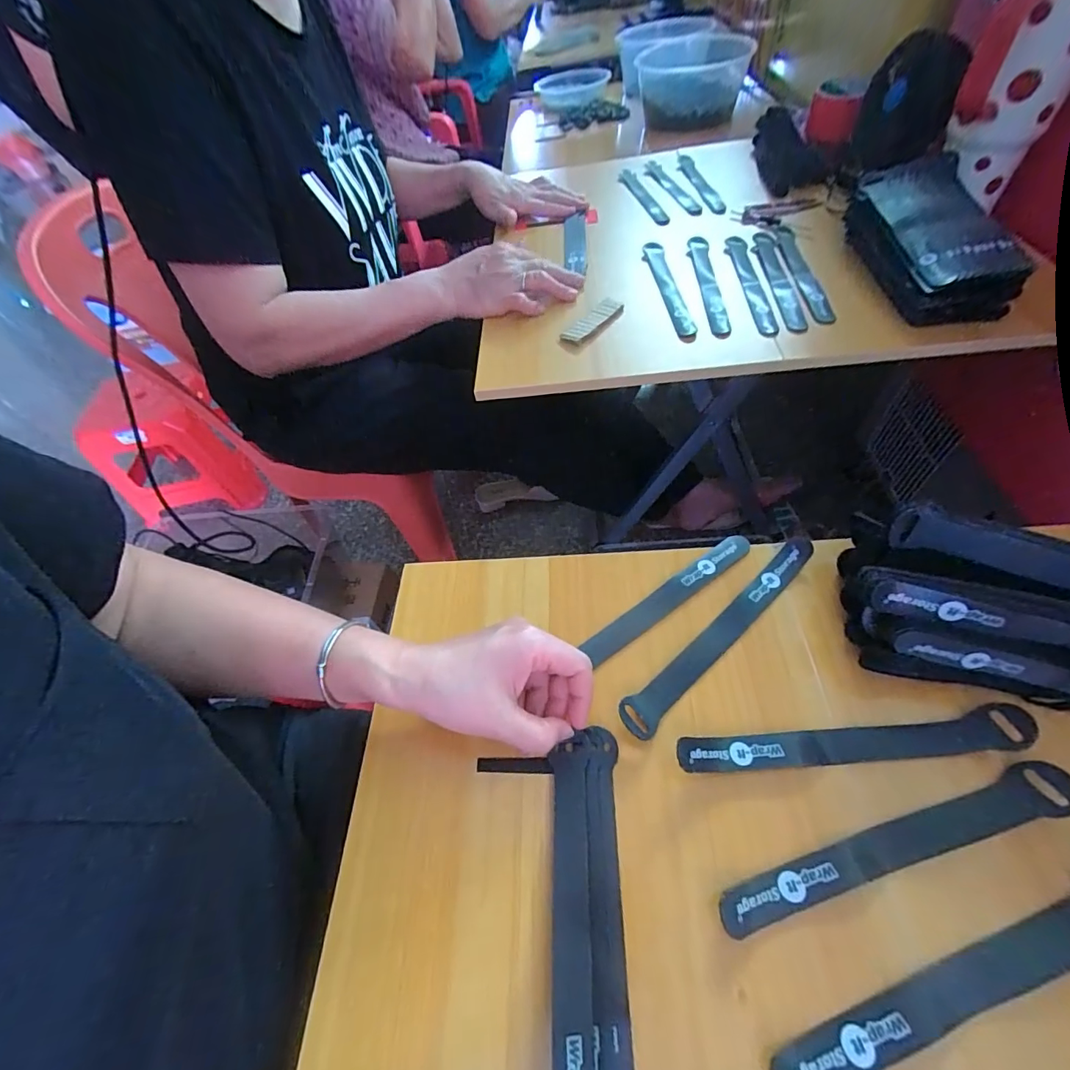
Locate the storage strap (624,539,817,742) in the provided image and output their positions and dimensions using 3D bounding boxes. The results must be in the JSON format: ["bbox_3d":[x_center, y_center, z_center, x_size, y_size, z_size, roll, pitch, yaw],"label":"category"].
[{"bbox_3d":[0.134,0.064,0.331,0.200,0.008,0.024,-40,57,-19],"label":"storage strap"}]

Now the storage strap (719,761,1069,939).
[{"bbox_3d":[0.193,0.164,0.248,0.203,0.014,0.022,-15,52,-7],"label":"storage strap"}]

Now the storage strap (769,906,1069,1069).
[{"bbox_3d":[0.204,0.209,0.217,0.206,0.011,0.025,-17,49,-8],"label":"storage strap"}]

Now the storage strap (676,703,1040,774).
[{"bbox_3d":[0.186,0.124,0.278,0.202,0.016,0.024,-6,54,-1],"label":"storage strap"}]

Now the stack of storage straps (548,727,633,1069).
[{"bbox_3d":[0.027,0.203,0.238,0.038,0.021,0.192,0,50,3],"label":"stack of storage straps"}]

